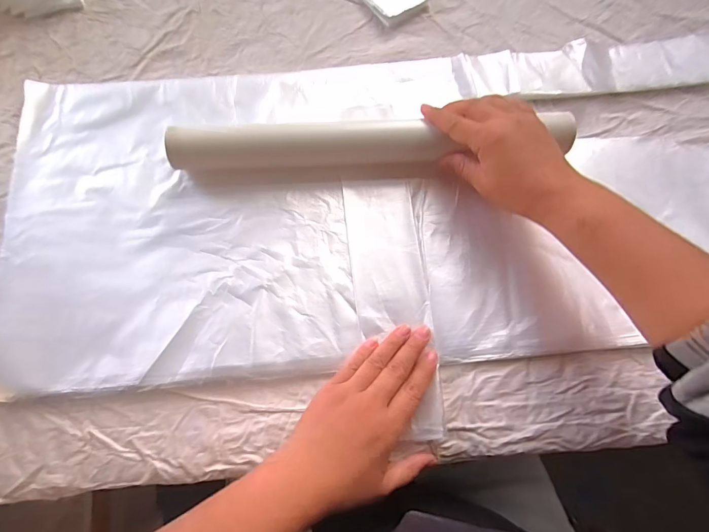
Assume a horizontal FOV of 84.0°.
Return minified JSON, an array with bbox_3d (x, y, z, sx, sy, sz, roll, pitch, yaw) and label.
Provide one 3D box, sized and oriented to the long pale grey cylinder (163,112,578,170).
[{"bbox_3d":[-0.001,-0.115,0.356,0.338,0.037,0.049,-2,72,0],"label":"long pale grey cylinder"}]

